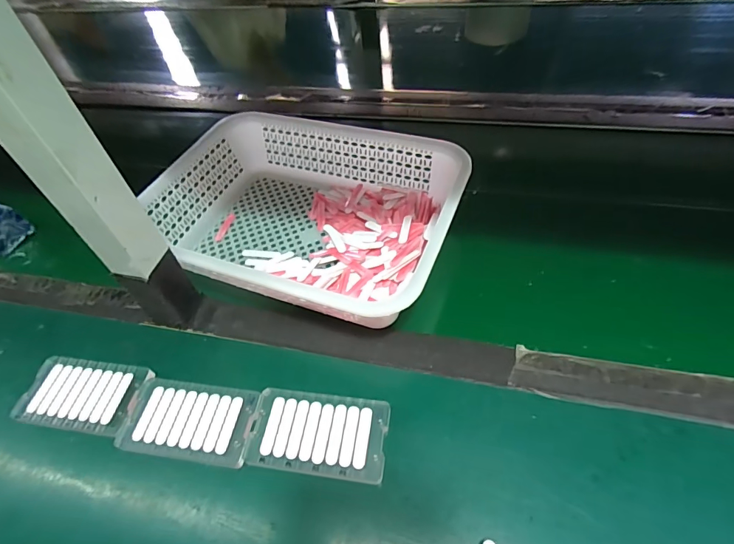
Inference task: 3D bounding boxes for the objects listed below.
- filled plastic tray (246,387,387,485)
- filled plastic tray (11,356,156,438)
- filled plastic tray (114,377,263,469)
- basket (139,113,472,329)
[{"bbox_3d":[-0.043,0.144,0.378,0.120,0.010,0.071,4,51,10],"label":"filled plastic tray"},{"bbox_3d":[-0.283,0.123,0.422,0.115,0.017,0.067,4,51,10],"label":"filled plastic tray"},{"bbox_3d":[-0.165,0.140,0.397,0.122,0.012,0.068,5,51,10],"label":"filled plastic tray"},{"bbox_3d":[-0.075,-0.074,0.518,0.355,0.079,0.261,15,54,18],"label":"basket"}]

